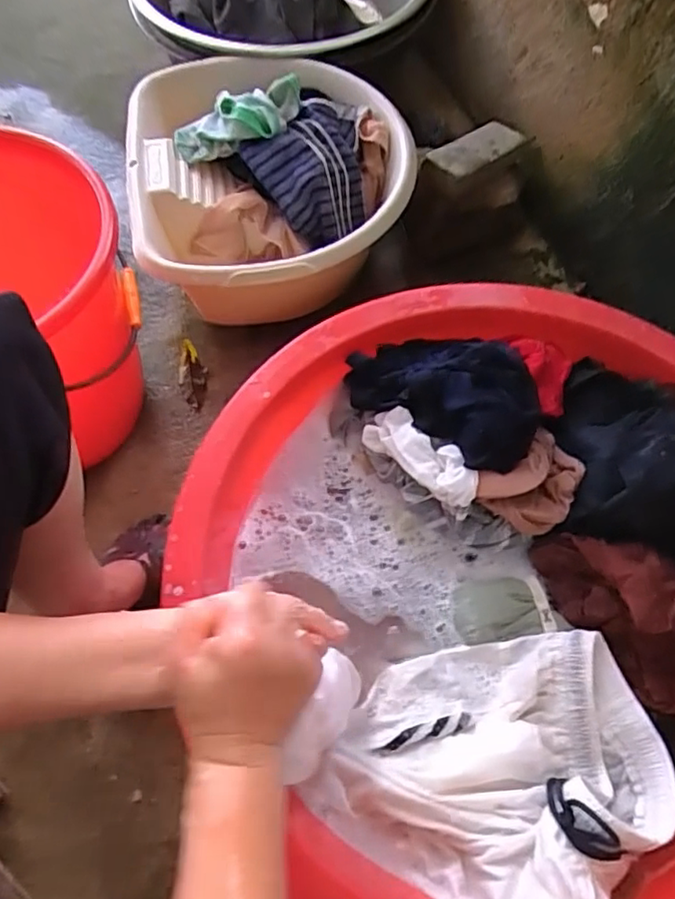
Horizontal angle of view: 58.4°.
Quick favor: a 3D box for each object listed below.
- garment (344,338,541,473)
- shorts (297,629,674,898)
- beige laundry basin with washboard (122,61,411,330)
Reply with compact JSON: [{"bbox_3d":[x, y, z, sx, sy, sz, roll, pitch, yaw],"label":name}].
[{"bbox_3d":[0.136,-0.075,0.706,0.220,0.096,0.162,37,67,14],"label":"garment"},{"bbox_3d":[0.147,0.293,0.547,0.325,0.076,0.228,-7,64,-7],"label":"shorts"},{"bbox_3d":[-0.088,-0.343,0.833,0.353,0.198,0.342,2,64,-3],"label":"beige laundry basin with washboard"}]

